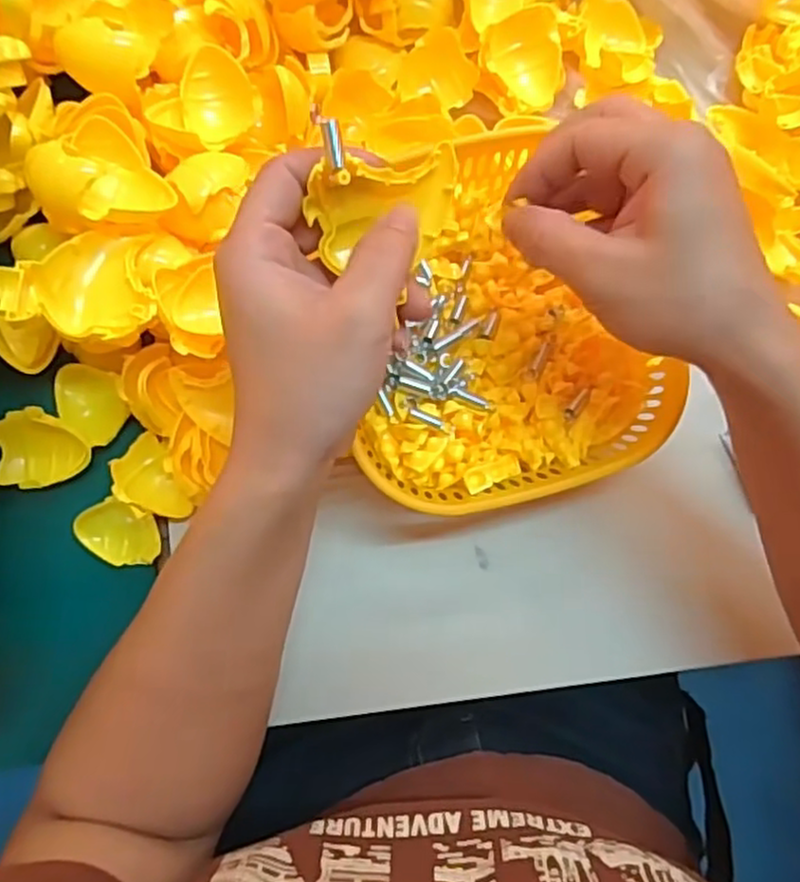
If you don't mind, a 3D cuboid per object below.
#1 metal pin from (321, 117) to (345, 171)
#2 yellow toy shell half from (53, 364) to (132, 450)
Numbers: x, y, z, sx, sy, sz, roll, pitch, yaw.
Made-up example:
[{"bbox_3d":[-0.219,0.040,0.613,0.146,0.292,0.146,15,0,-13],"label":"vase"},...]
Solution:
[{"bbox_3d":[-0.023,-0.104,0.251,0.006,0.004,0.017,-12,118,-6],"label":"metal pin"},{"bbox_3d":[-0.162,-0.020,0.372,0.033,0.010,0.045,-19,88,-6],"label":"yellow toy shell half"}]

